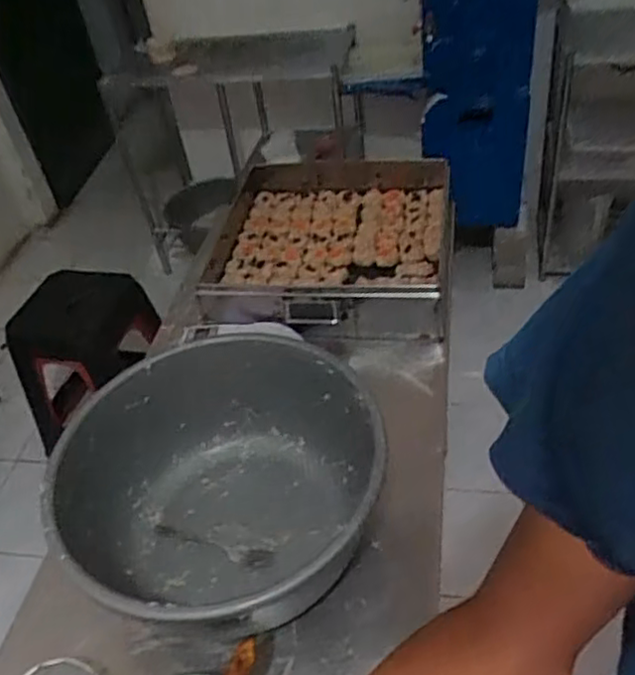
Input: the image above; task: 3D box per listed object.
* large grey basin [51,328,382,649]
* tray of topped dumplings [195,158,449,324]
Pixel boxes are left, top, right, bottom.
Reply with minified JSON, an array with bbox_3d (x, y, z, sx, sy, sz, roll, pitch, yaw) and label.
[{"bbox_3d":[-0.103,0.190,0.789,0.340,0.193,0.355,-5,42,5],"label":"large grey basin"},{"bbox_3d":[0.022,-0.188,1.246,0.426,0.083,0.518,3,40,11],"label":"tray of topped dumplings"}]

